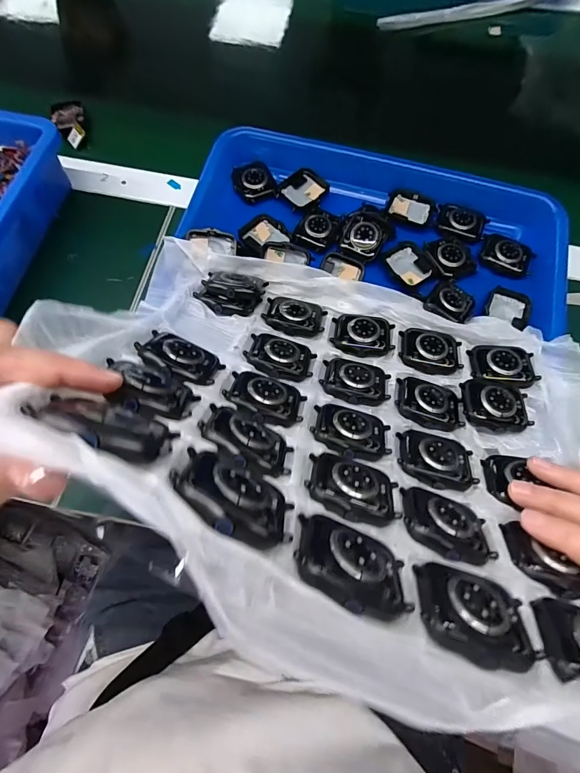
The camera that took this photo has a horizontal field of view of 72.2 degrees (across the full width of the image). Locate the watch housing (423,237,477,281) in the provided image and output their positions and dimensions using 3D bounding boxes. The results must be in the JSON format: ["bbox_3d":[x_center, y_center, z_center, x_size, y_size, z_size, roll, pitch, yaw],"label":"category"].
[{"bbox_3d":[0.142,-0.115,0.352,0.040,0.005,0.042,-17,71,-8],"label":"watch housing"}]

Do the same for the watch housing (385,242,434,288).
[{"bbox_3d":[0.106,-0.108,0.350,0.034,0.004,0.041,-30,73,-12],"label":"watch housing"}]

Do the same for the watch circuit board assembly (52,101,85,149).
[{"bbox_3d":[-0.239,-0.287,0.433,0.031,0.013,0.057,-14,70,-7],"label":"watch circuit board assembly"}]

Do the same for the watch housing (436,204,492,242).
[{"bbox_3d":[0.158,-0.153,0.365,0.046,0.006,0.031,21,70,6],"label":"watch housing"}]

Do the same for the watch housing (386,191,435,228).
[{"bbox_3d":[0.113,-0.166,0.372,0.044,0.006,0.032,11,70,3],"label":"watch housing"}]

